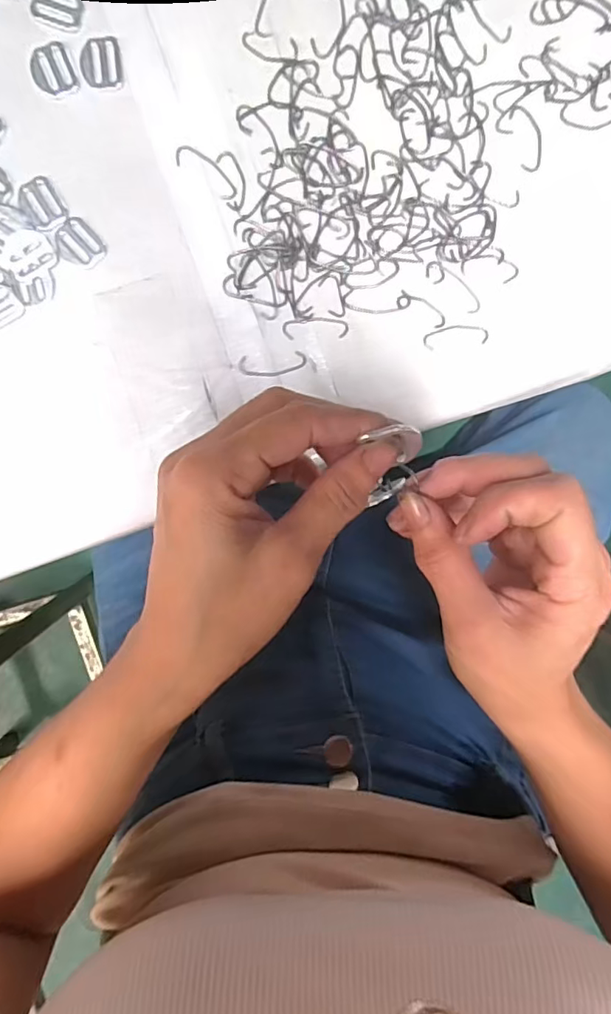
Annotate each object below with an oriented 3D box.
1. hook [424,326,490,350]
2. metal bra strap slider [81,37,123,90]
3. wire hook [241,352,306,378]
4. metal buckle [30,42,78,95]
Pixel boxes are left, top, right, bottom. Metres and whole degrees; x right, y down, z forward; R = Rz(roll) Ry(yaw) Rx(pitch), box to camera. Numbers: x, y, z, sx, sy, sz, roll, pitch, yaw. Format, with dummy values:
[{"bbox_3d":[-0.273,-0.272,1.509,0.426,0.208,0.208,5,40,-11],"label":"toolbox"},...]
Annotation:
[{"bbox_3d":[0.093,-0.105,0.325,0.041,0.004,0.013,-8,94,-2],"label":"hook"},{"bbox_3d":[-0.116,-0.254,0.301,0.023,0.004,0.026,-2,94,-2],"label":"metal bra strap slider"},{"bbox_3d":[-0.020,-0.087,0.321,0.041,0.004,0.013,-7,94,-2],"label":"wire hook"},{"bbox_3d":[-0.144,-0.248,0.298,0.023,0.004,0.024,-21,94,-1],"label":"metal buckle"}]

